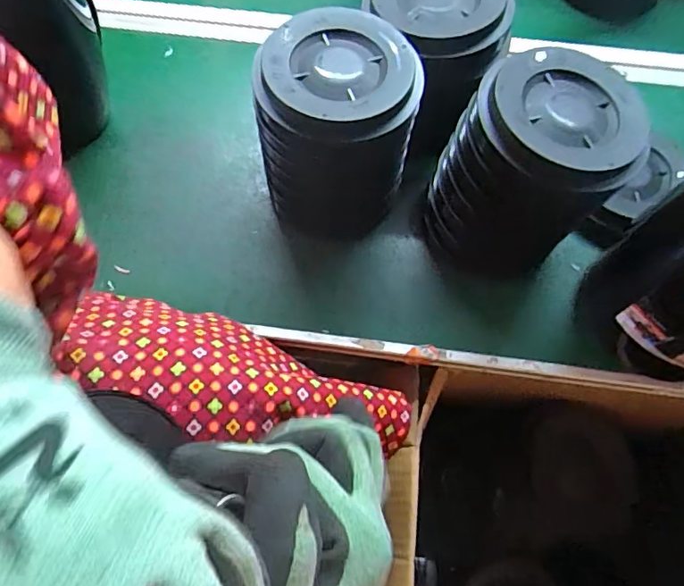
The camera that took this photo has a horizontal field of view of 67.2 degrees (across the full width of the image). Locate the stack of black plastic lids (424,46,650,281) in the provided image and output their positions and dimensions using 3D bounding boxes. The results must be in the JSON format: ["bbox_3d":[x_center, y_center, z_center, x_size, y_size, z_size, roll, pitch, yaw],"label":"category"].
[{"bbox_3d":[0.144,-0.096,0.415,0.128,0.147,0.127,22,67,10],"label":"stack of black plastic lids"}]

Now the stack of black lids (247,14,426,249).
[{"bbox_3d":[-0.008,-0.133,0.431,0.123,0.138,0.113,2,65,0],"label":"stack of black lids"}]

